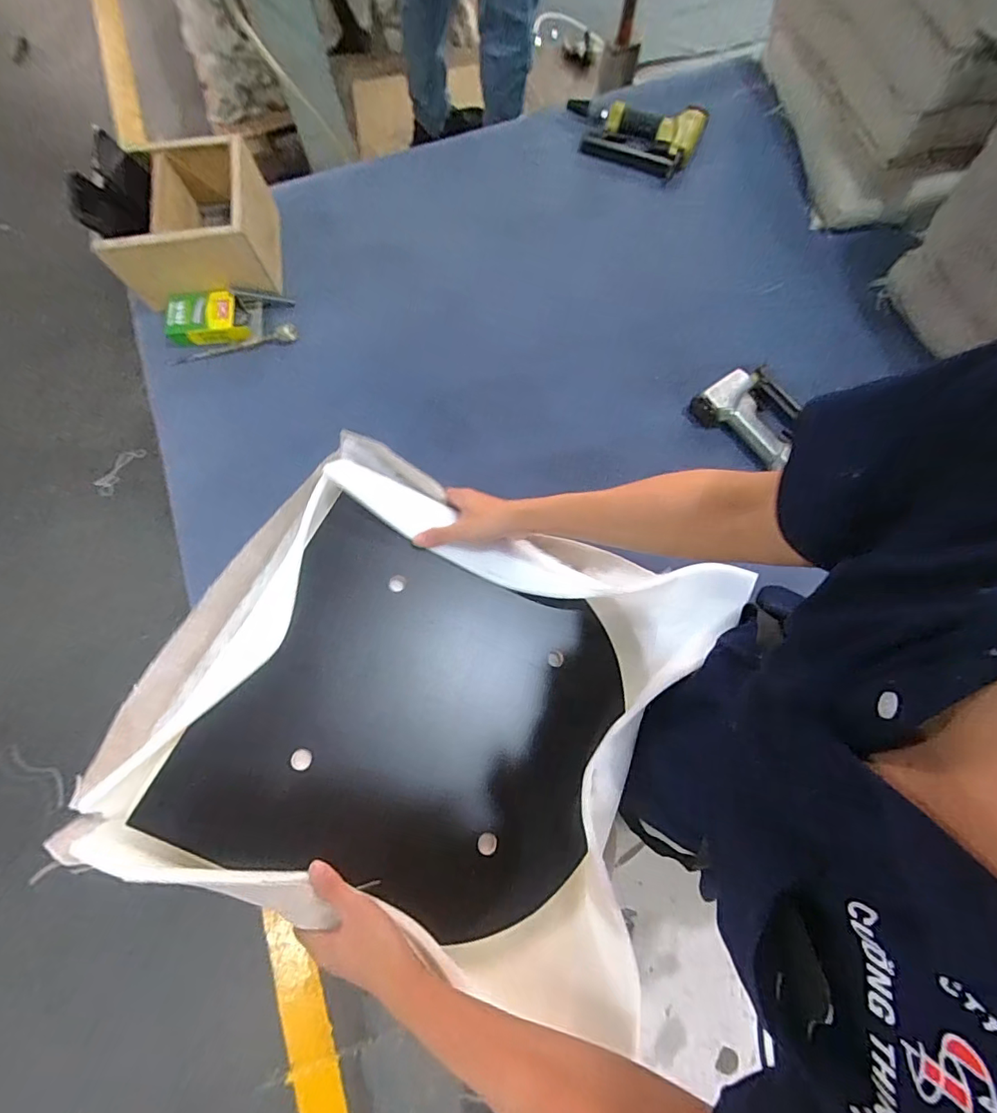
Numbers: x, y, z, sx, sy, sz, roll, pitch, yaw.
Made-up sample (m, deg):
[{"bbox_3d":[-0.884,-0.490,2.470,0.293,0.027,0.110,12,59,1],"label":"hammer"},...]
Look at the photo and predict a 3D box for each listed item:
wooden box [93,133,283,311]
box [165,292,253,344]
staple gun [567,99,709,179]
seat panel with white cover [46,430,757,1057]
[{"bbox_3d":[-0.486,-0.532,0.791,0.226,0.126,0.199,-8,76,-2],"label":"wooden box"},{"bbox_3d":[-0.473,-0.391,0.809,0.138,0.032,0.079,-5,76,-1],"label":"box"},{"bbox_3d":[0.237,-0.748,0.876,0.245,0.057,0.109,12,76,3],"label":"staple gun"},{"bbox_3d":[-0.066,0.157,0.587,0.587,0.162,0.509,23,77,4],"label":"seat panel with white cover"}]

